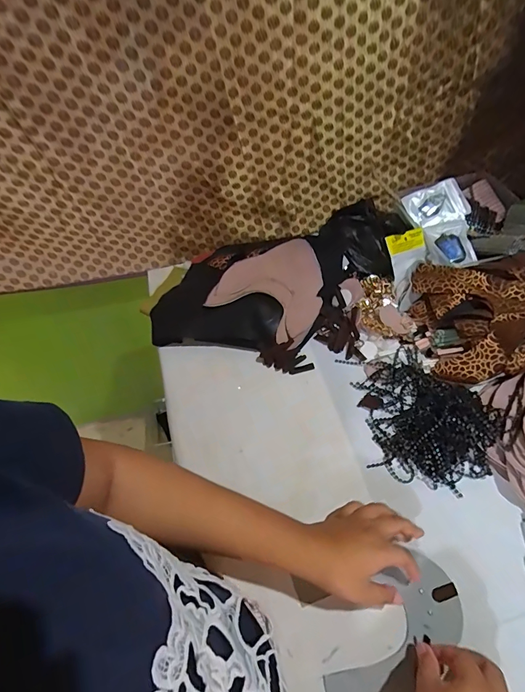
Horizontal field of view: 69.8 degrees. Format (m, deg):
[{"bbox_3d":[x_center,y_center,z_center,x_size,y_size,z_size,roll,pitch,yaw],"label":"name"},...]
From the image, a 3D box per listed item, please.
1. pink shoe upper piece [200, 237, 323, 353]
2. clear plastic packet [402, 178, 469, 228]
[{"bbox_3d":[0.022,-0.096,0.613,0.165,0.043,0.179,26,62,18],"label":"pink shoe upper piece"},{"bbox_3d":[0.299,-0.241,0.642,0.100,0.007,0.074,-24,77,-2],"label":"clear plastic packet"}]

